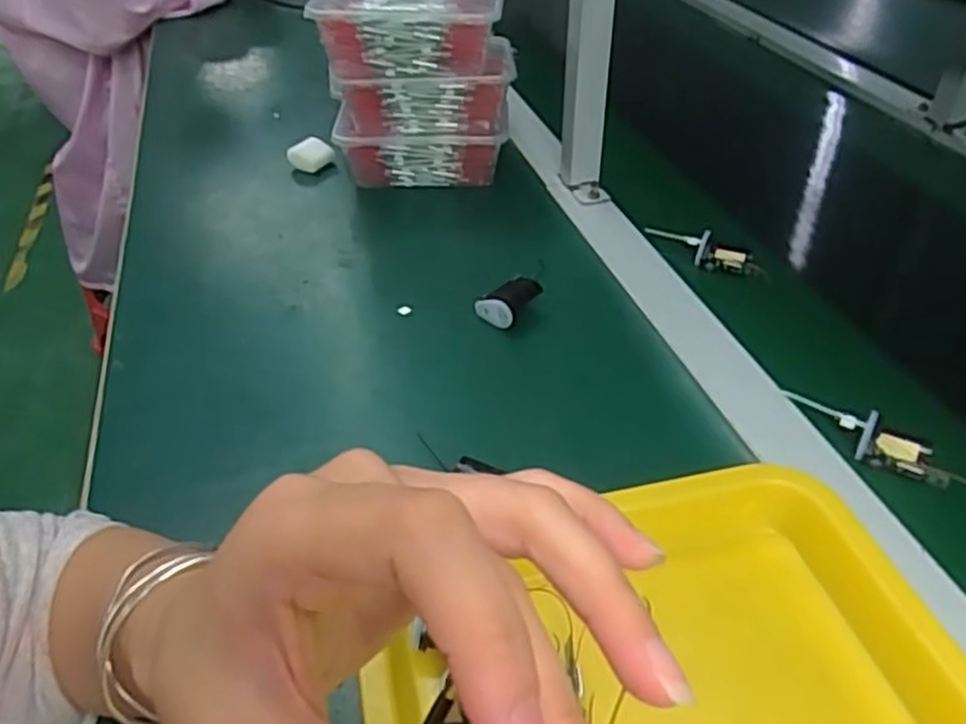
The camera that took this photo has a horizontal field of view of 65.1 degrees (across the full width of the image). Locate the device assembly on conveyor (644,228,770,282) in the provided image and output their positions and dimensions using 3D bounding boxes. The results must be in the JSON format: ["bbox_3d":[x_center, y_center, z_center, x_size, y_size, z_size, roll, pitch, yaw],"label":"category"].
[{"bbox_3d":[0.190,-0.096,0.654,0.114,0.032,0.027,28,48,31],"label":"device assembly on conveyor"}]

